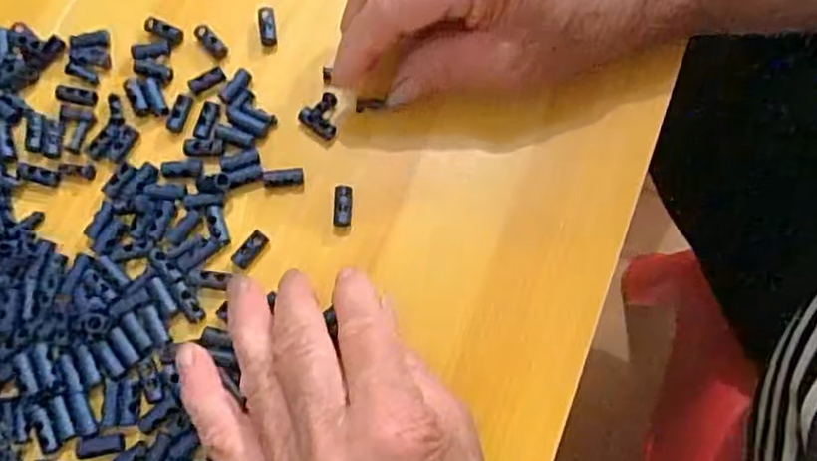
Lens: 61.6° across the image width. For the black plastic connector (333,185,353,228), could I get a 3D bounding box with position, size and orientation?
[{"bbox_3d":[-0.030,-0.011,0.313,0.008,0.009,0.019,0,73,1],"label":"black plastic connector"}]

